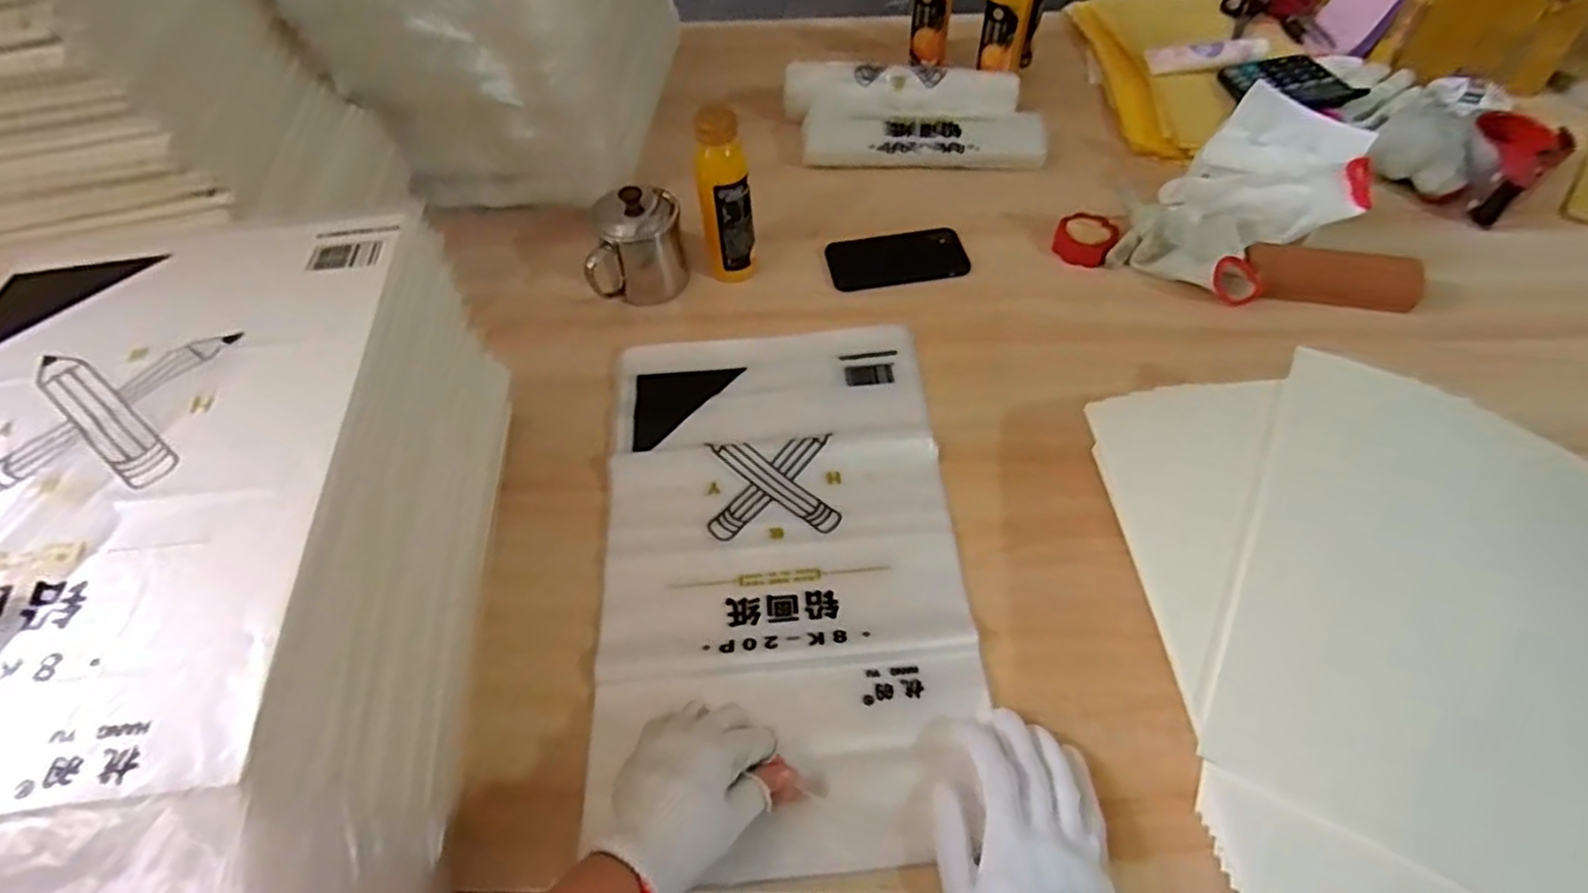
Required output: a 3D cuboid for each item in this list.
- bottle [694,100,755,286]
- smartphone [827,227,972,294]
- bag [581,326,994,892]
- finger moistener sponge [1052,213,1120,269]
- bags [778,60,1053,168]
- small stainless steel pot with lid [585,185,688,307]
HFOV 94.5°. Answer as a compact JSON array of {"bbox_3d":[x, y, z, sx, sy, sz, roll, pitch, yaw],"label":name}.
[{"bbox_3d":[-0.070,-0.248,0.745,0.052,0.166,0.047,-8,54,-3],"label":"bottle"},{"bbox_3d":[0.114,-0.208,0.812,0.150,0.006,0.084,-9,54,-4],"label":"smartphone"},{"bbox_3d":[-0.009,0.081,0.588,0.277,0.021,0.466,-4,55,0],"label":"bag"},{"bbox_3d":[0.321,-0.228,0.809,0.062,0.025,0.062,17,56,14],"label":"finger moistener sponge"},{"bbox_3d":[0.144,-0.403,0.900,0.314,0.048,0.158,2,54,4],"label":"bags"},{"bbox_3d":[-0.169,-0.219,0.768,0.099,0.108,0.098,-1,54,2],"label":"small stainless steel pot with lid"}]

